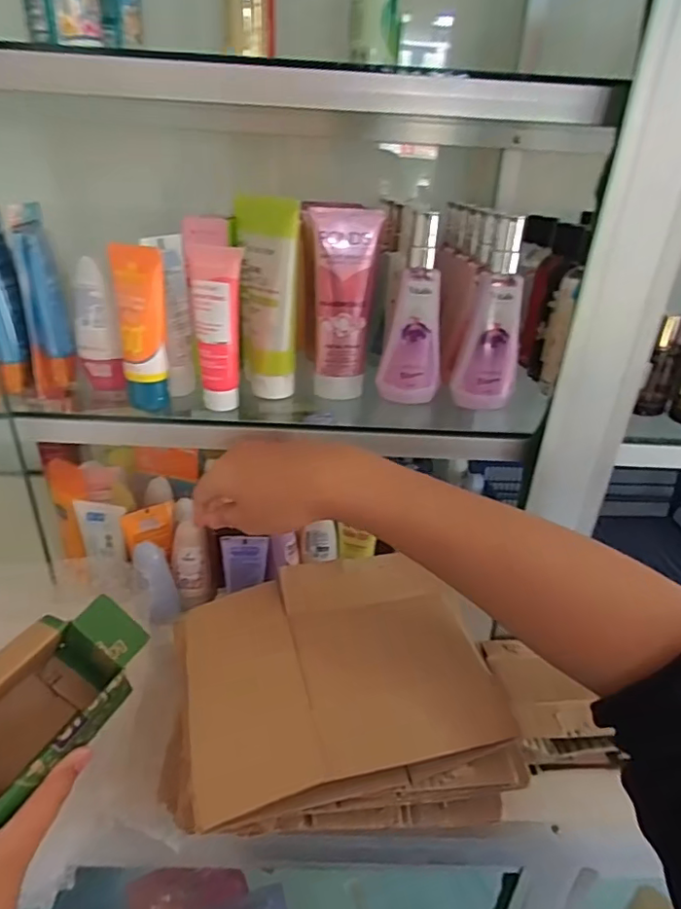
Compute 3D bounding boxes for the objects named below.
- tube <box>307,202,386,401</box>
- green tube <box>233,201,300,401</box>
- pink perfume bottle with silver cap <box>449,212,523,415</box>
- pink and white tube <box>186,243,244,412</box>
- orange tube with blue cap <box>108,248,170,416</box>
[{"bbox_3d":[0.003,-0.127,0.471,0.054,0.153,0.029,3,30,-1],"label":"tube"},{"bbox_3d":[-0.062,-0.130,0.464,0.045,0.158,0.037,-3,31,-12],"label":"green tube"},{"bbox_3d":[0.134,-0.116,0.467,0.051,0.151,0.039,12,31,14],"label":"pink perfume bottle with silver cap"},{"bbox_3d":[-0.098,-0.099,0.437,0.037,0.126,0.026,-6,31,-16],"label":"pink and white tube"},{"bbox_3d":[-0.159,-0.101,0.439,0.036,0.125,0.038,-9,32,-20],"label":"orange tube with blue cap"}]

